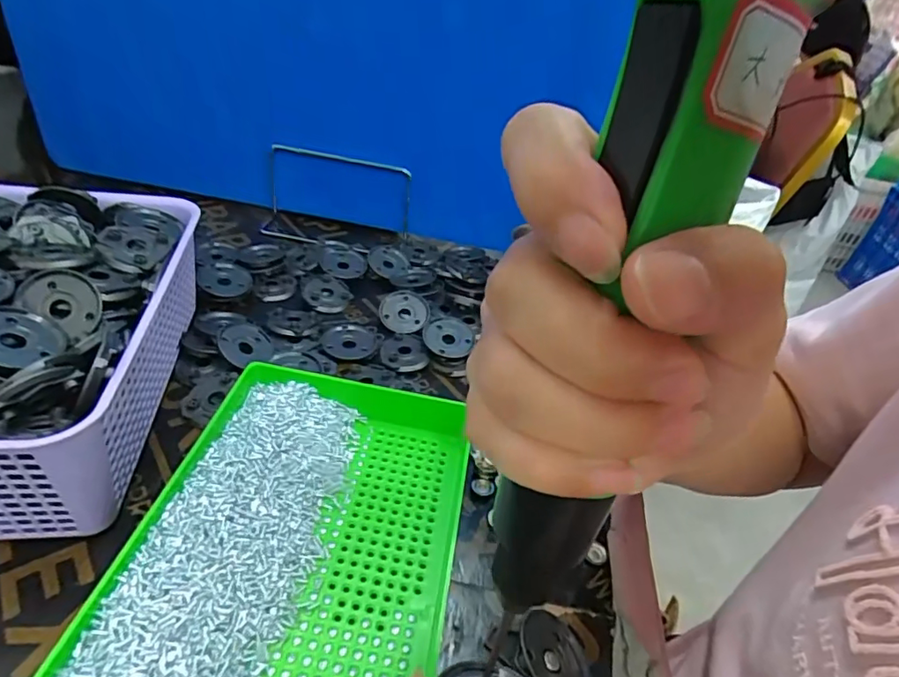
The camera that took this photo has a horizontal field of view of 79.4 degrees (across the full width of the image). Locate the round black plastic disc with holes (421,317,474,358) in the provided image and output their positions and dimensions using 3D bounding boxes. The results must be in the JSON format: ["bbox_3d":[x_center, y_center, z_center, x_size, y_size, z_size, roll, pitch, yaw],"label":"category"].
[{"bbox_3d":[0.000,-0.001,0.438,0.040,0.012,0.039,4,39,-4],"label":"round black plastic disc with holes"}]

